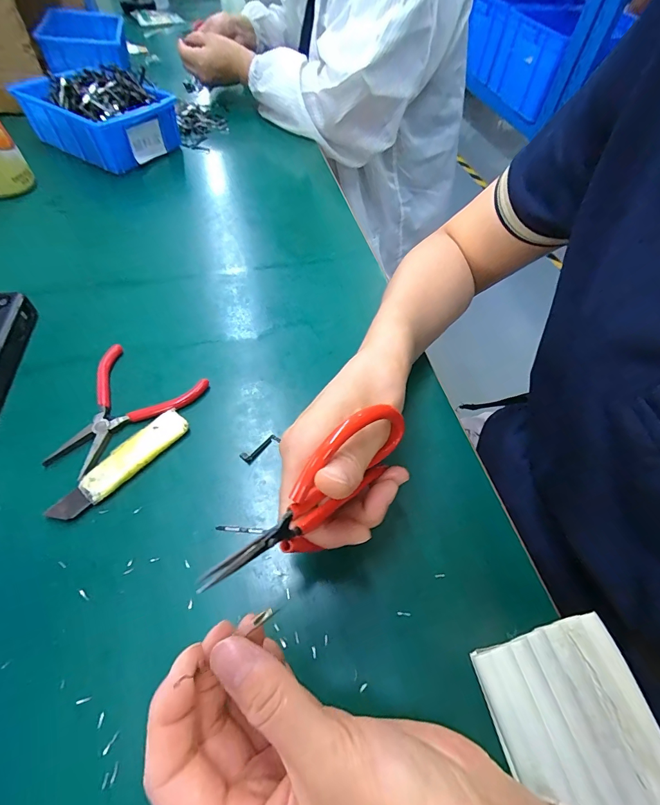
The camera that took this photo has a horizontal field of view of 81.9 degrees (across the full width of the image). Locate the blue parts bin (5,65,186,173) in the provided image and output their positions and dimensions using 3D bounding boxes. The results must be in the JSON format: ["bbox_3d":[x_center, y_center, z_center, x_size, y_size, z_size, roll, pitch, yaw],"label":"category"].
[{"bbox_3d":[-0.334,-0.423,0.553,0.203,0.070,0.136,32,59,18],"label":"blue parts bin"}]

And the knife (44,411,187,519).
[{"bbox_3d":[-0.151,0.044,0.278,0.025,0.009,0.103,35,60,20],"label":"knife"}]

